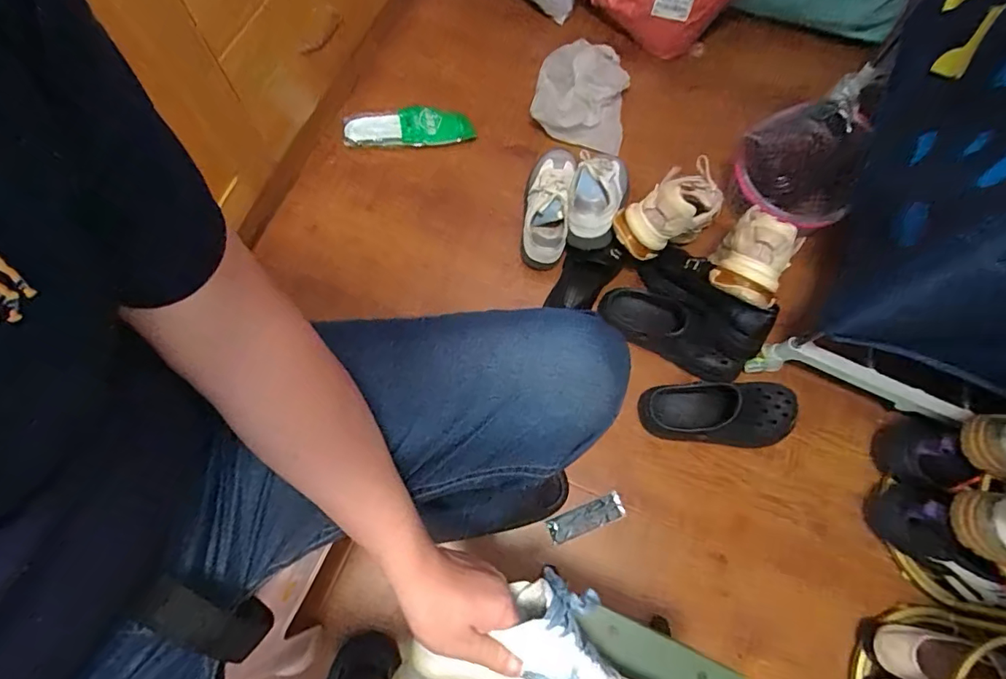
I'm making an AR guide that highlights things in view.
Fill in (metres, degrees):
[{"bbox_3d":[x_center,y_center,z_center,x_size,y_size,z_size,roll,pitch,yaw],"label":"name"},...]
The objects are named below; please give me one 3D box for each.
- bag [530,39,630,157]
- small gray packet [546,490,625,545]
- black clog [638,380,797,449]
[{"bbox_3d":[0.161,-0.498,1.023,0.180,0.068,0.216,13,70,3],"label":"bag"},{"bbox_3d":[0.133,0.286,0.814,0.124,0.013,0.042,-19,72,-8],"label":"small gray packet"},{"bbox_3d":[0.359,0.124,0.848,0.244,0.073,0.095,1,70,-1],"label":"black clog"}]

